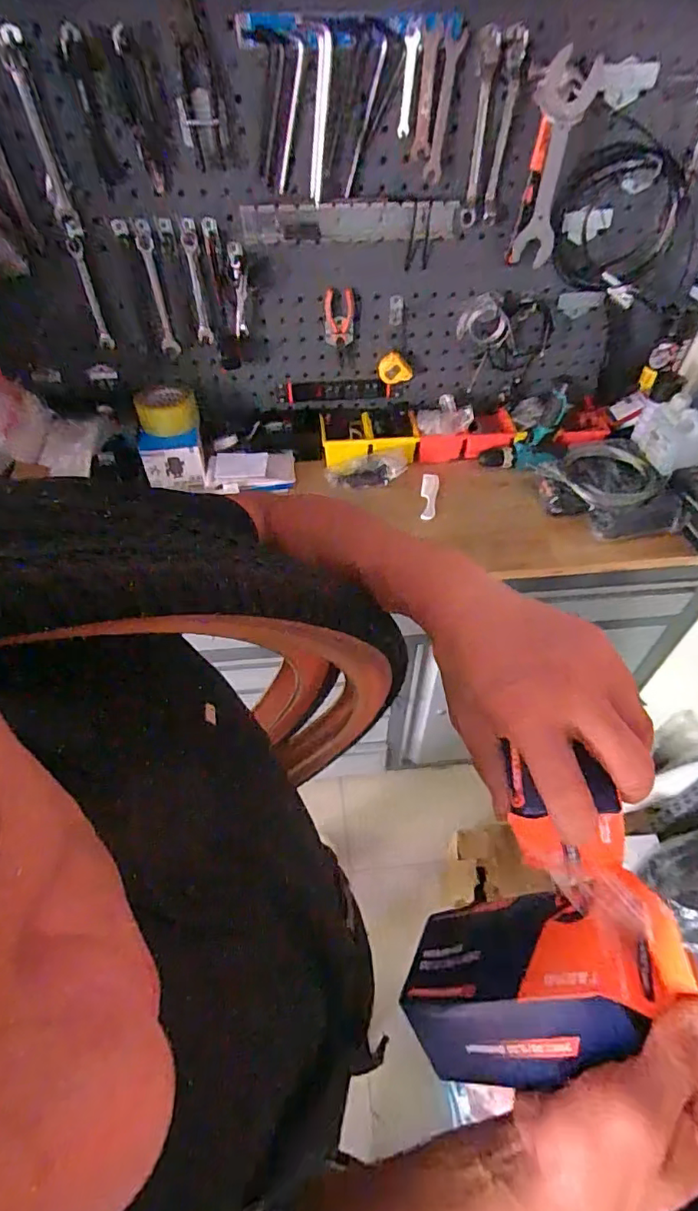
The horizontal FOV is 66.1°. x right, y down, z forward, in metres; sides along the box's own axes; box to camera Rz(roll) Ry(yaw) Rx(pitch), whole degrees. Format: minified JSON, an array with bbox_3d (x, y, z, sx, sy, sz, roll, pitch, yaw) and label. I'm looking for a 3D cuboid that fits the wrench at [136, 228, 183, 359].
[{"bbox_3d":[-0.357,-0.576,1.006,0.031,0.211,0.018,-19,52,-15],"label":"wrench"}]

